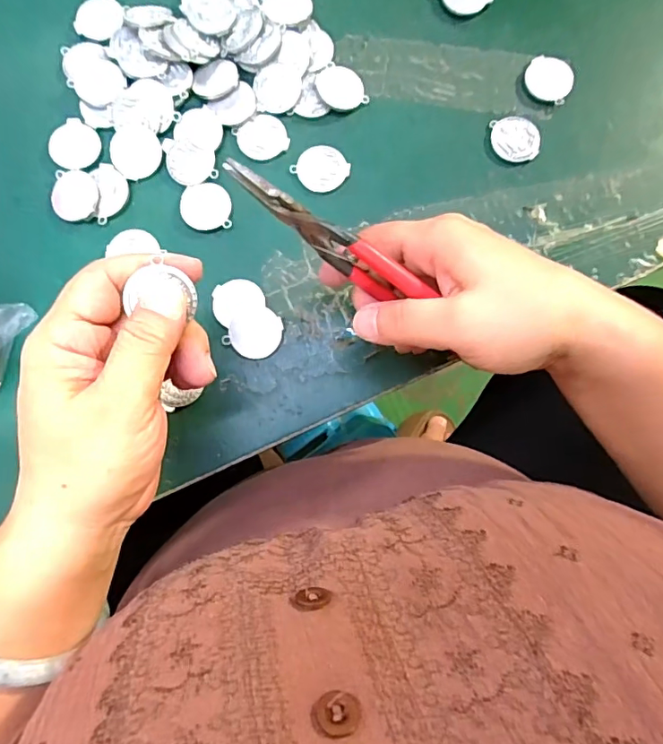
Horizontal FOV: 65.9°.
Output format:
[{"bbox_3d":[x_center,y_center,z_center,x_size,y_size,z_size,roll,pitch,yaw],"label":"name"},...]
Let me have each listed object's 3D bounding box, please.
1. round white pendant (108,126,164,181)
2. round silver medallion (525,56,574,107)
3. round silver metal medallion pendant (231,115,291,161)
[{"bbox_3d":[-0.116,-0.131,0.305,0.029,0.004,0.031,-13,82,-3],"label":"round white pendant"},{"bbox_3d":[0.137,-0.184,0.321,0.030,0.004,0.028,0,81,-1],"label":"round silver medallion"},{"bbox_3d":[-0.042,-0.143,0.311,0.030,0.004,0.029,0,81,-1],"label":"round silver metal medallion pendant"}]

